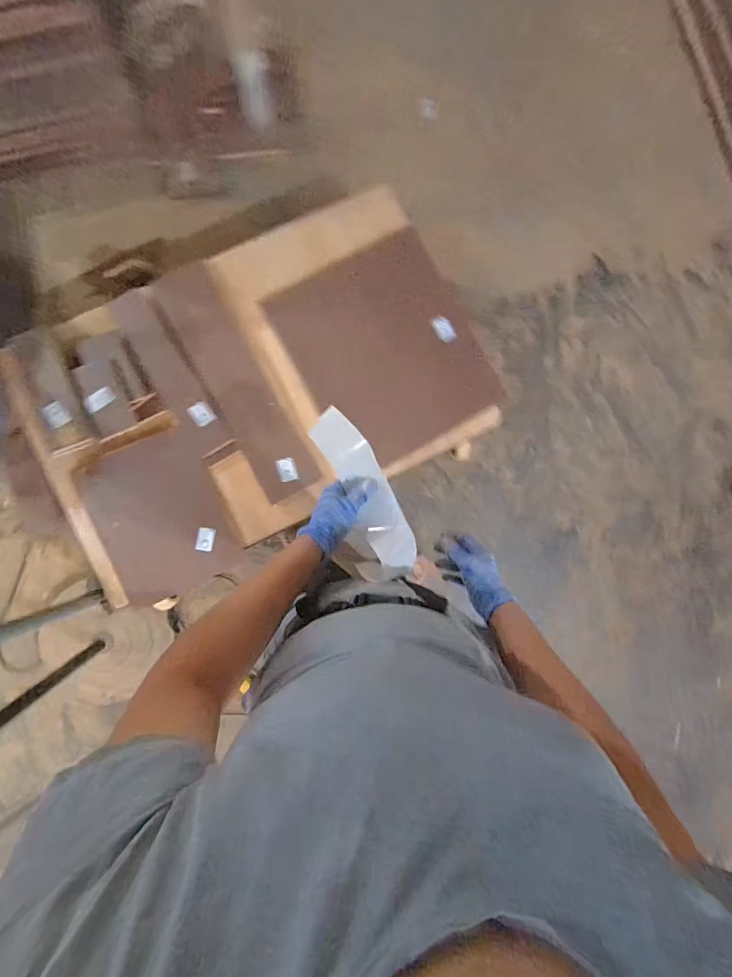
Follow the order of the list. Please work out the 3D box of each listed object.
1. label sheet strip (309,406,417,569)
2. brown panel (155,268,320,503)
[{"bbox_3d":[-0.004,-0.007,0.552,0.060,0.034,0.245,-29,72,-1],"label":"label sheet strip"},{"bbox_3d":[-0.341,-0.279,1.056,0.153,0.029,0.650,-29,86,-4],"label":"brown panel"}]

